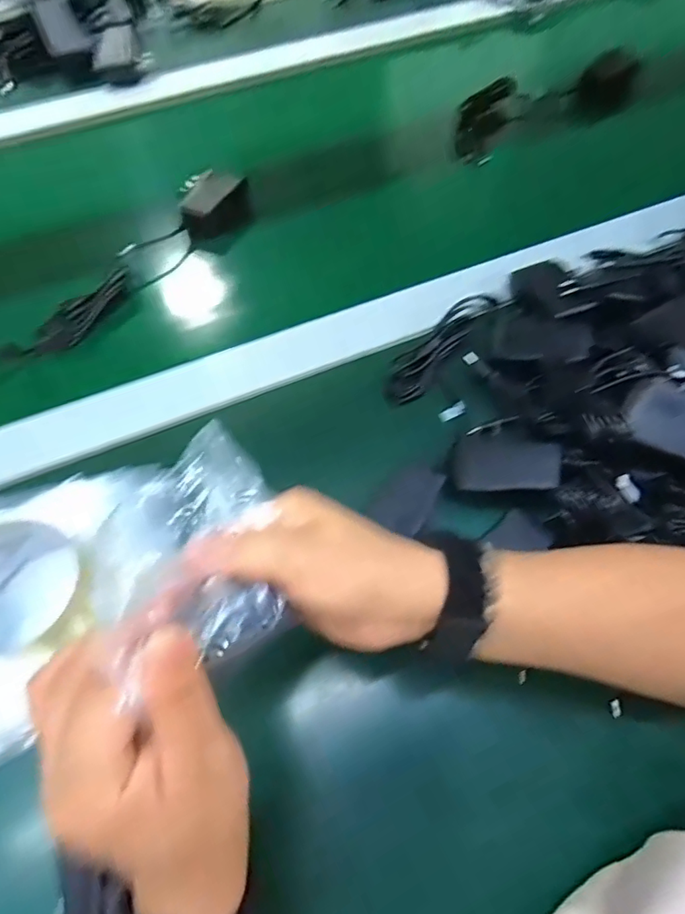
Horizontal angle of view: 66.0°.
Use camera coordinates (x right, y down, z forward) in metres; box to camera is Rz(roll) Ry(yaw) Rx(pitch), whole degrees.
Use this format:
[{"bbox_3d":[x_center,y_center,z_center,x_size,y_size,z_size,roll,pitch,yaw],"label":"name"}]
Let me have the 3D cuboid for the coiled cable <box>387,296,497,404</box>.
[{"bbox_3d":[0.081,-0.096,0.437,0.031,0.025,0.125,37,69,18],"label":"coiled cable"}]

